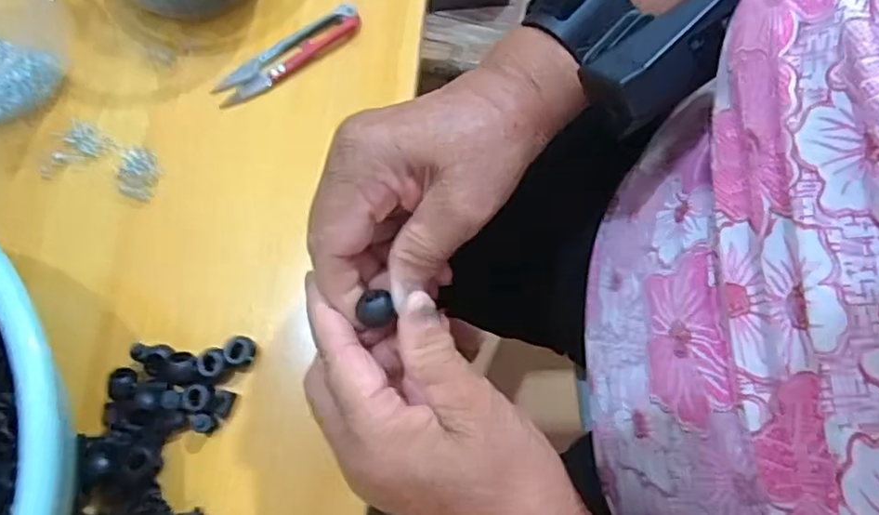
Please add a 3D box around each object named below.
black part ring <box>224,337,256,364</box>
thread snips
[{"bbox_3d":[-0.109,0.050,0.343,0.015,0.011,0.016,-1,70,2],"label":"black part ring"},{"bbox_3d":[-0.096,-0.129,0.398,0.099,0.017,0.022,-32,72,-9],"label":"thread snips"}]

